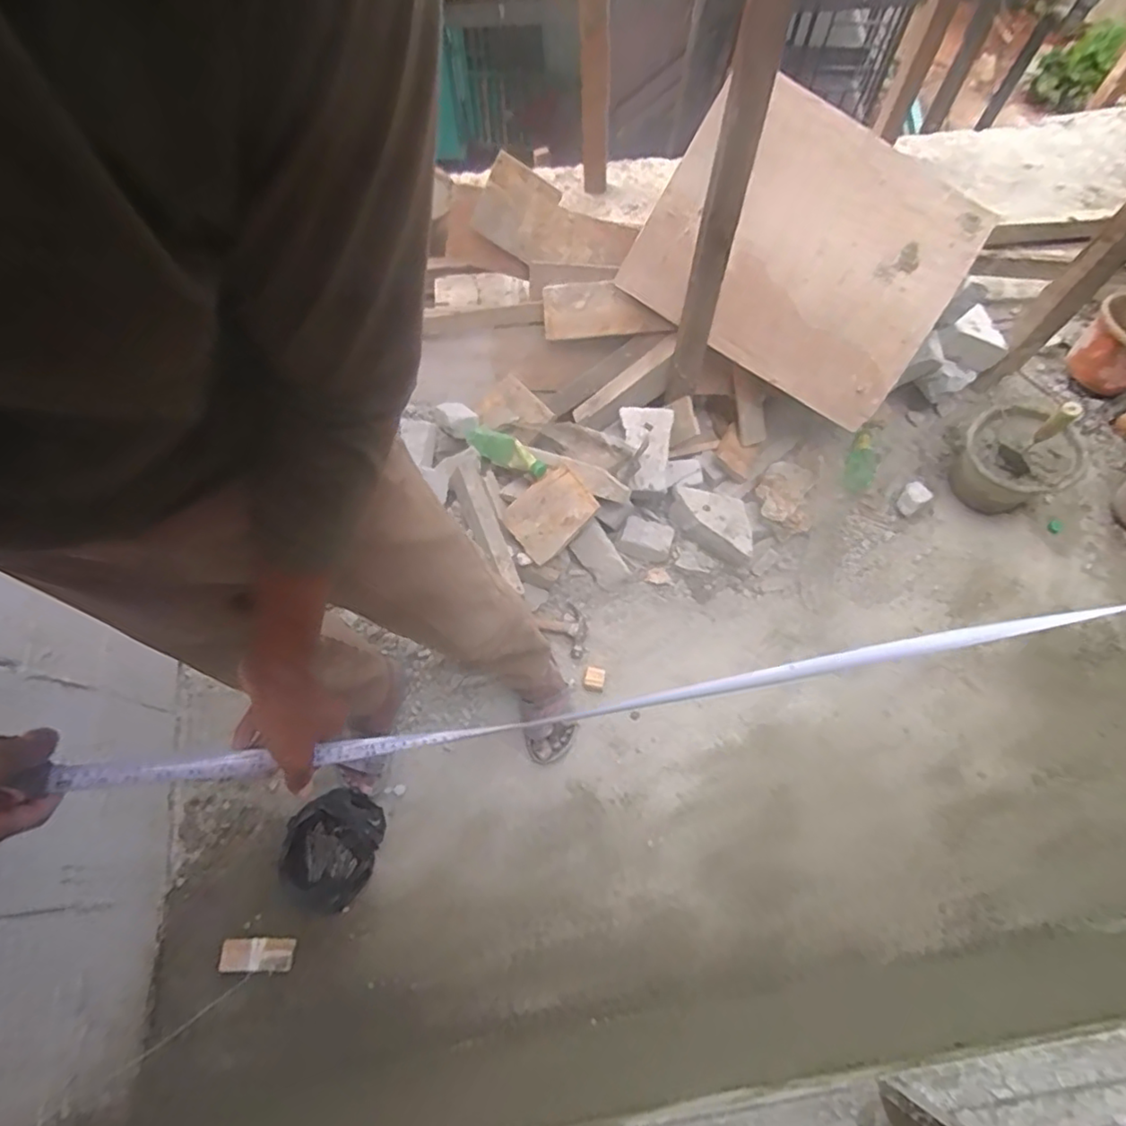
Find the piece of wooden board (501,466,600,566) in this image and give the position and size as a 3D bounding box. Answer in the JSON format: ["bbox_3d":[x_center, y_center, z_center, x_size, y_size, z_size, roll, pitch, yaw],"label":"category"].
[{"bbox_3d":[-0.030,-0.110,1.386,0.186,0.011,0.144,-43,81,2],"label":"piece of wooden board"}]

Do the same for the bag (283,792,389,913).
[{"bbox_3d":[-0.434,0.530,1.175,0.165,0.126,0.199,21,69,8],"label":"bag"}]

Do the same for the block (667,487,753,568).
[{"bbox_3d":[0.352,-0.101,1.460,0.226,0.059,0.148,32,70,11],"label":"block"}]

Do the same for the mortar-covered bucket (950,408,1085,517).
[{"bbox_3d":[1.073,-0.247,1.498,0.250,0.179,0.229,-27,71,-12],"label":"mortar-covered bucket"}]

